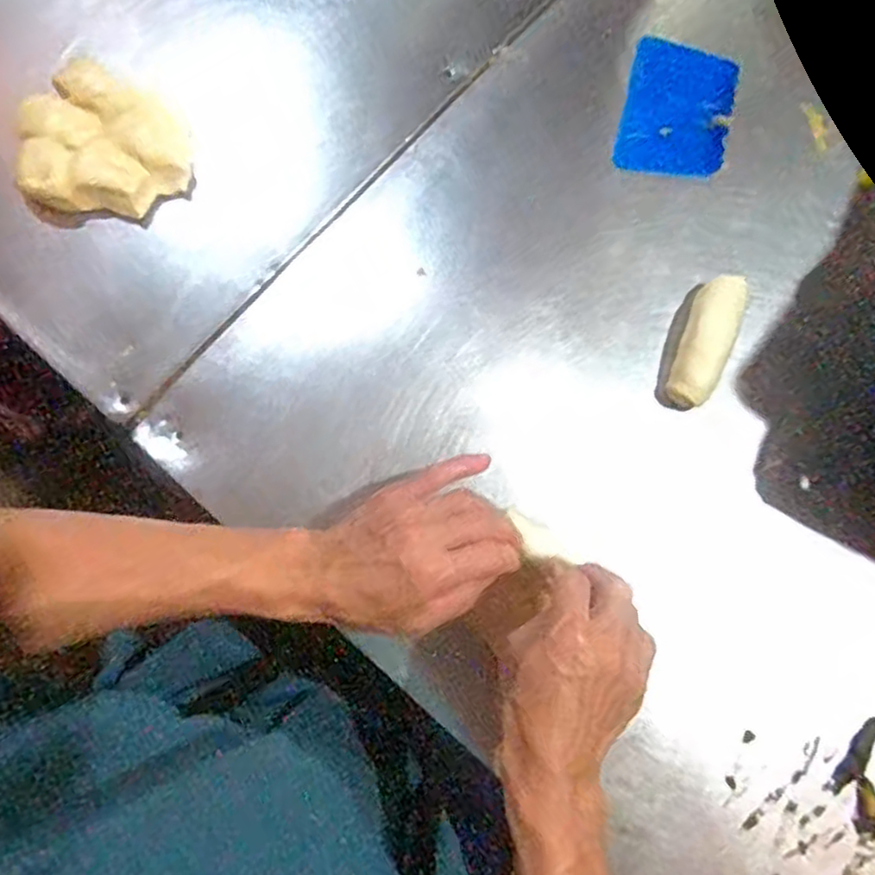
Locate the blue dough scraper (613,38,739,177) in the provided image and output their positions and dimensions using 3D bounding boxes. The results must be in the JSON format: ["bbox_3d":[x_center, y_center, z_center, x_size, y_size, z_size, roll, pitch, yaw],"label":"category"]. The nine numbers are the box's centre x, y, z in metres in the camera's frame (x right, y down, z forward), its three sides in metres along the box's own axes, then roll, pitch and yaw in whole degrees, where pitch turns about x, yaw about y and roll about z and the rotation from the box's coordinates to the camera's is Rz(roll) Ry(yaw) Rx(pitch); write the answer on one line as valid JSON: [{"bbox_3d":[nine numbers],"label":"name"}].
[{"bbox_3d":[0.201,-0.276,0.558,0.087,0.011,0.120,14,81,2],"label":"blue dough scraper"}]

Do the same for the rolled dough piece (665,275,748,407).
[{"bbox_3d":[0.205,-0.076,0.513,0.036,0.041,0.108,26,80,6],"label":"rolled dough piece"}]

